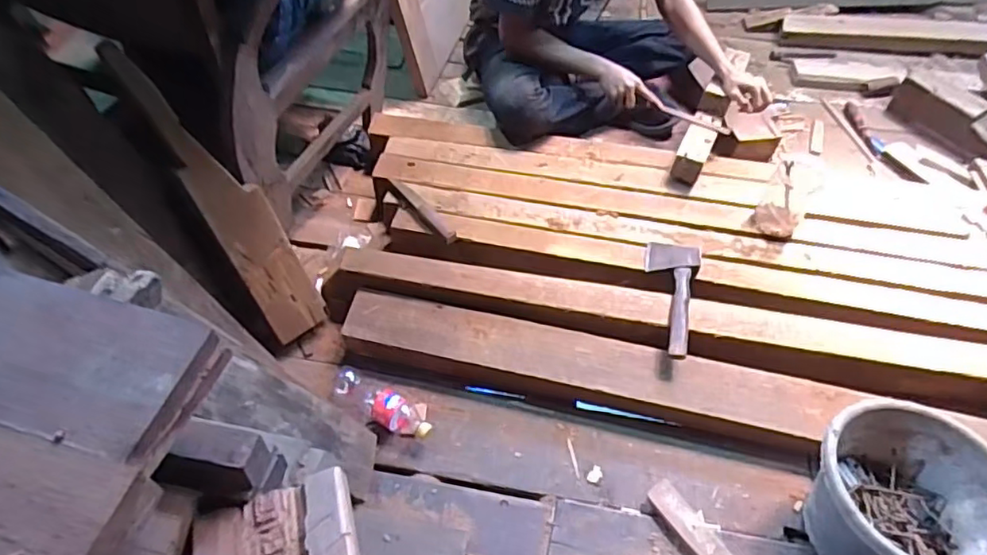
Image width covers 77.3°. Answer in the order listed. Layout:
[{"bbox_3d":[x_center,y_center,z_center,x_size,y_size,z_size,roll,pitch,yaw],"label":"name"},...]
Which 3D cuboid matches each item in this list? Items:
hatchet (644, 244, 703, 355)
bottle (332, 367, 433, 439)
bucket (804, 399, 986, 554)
[{"bbox_3d":[0.343,0.027,1.206,0.107,0.032,0.256,13,52,7],"label":"hatchet"},{"bbox_3d":[-0.205,0.239,1.134,0.201,0.072,0.060,27,55,18],"label":"bottle"},{"bbox_3d":[0.645,0.364,0.997,0.280,0.195,0.275,1,51,-2],"label":"bucket"}]

